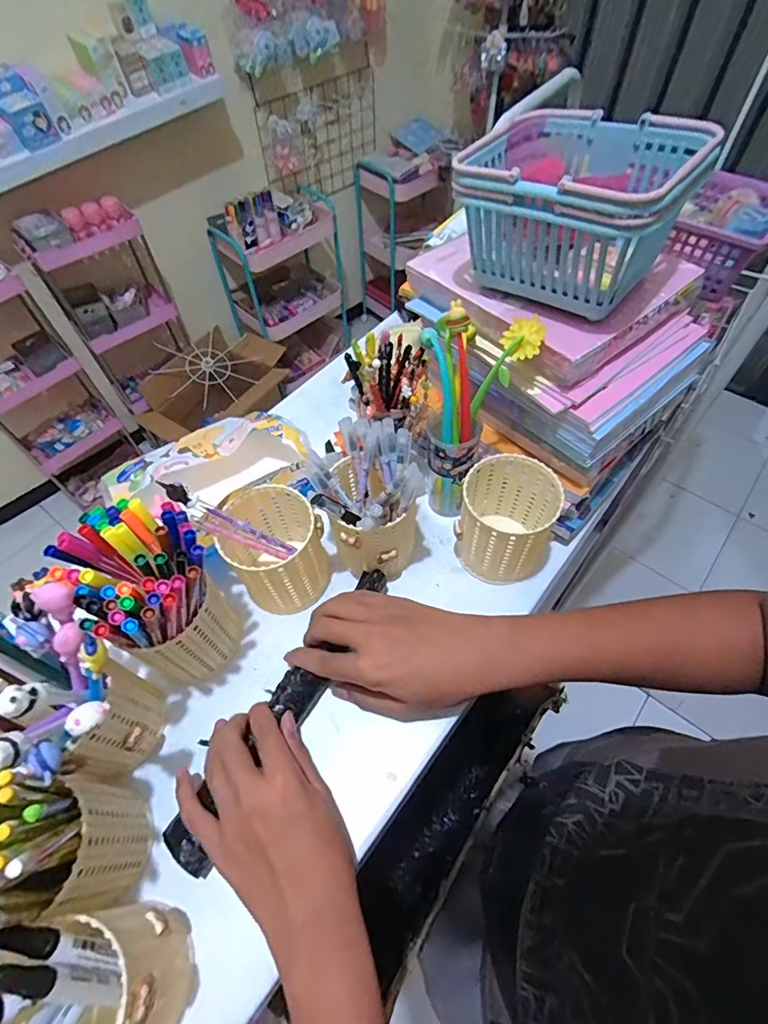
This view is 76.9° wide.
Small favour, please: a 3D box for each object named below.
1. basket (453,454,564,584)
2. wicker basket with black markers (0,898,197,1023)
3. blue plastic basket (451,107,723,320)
[{"bbox_3d":[0.123,0.004,0.469,0.089,0.106,0.106,23,61,16],"label":"basket"},{"bbox_3d":[-0.172,0.286,0.280,0.088,0.124,0.091,-1,57,1],"label":"wicker basket with black markers"},{"bbox_3d":[0.147,-0.239,0.388,0.157,0.099,0.129,33,64,21],"label":"blue plastic basket"}]

